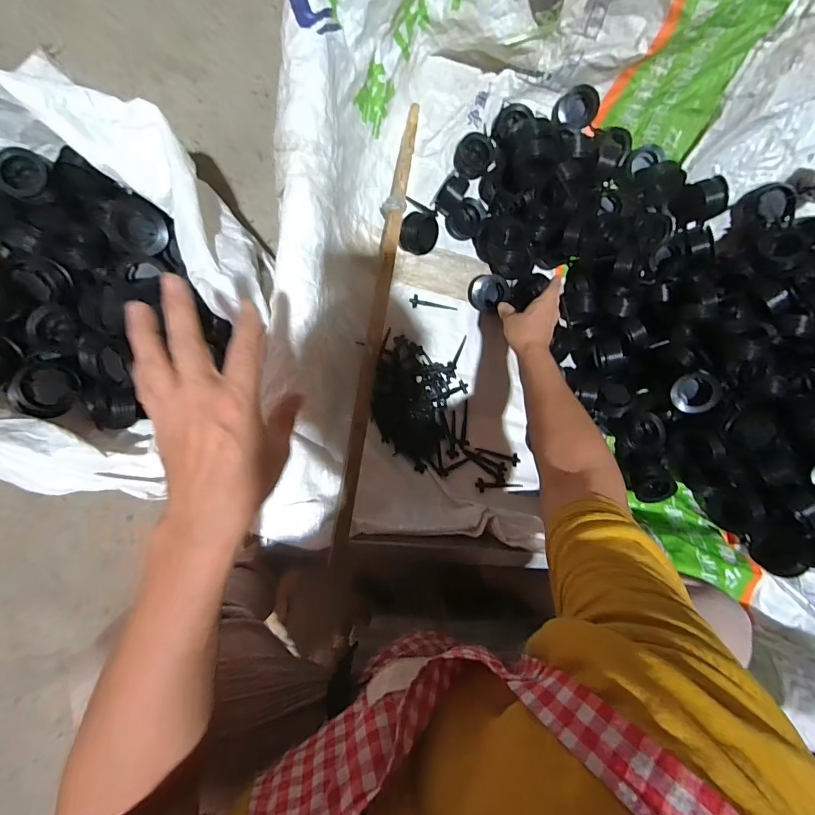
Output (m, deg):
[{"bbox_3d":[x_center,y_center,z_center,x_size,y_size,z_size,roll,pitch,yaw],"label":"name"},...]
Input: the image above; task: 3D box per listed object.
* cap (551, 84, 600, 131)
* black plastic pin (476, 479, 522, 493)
[{"bbox_3d":[0.269,-0.475,0.643,0.055,0.038,0.064,51,125,8],"label":"cap"},{"bbox_3d":[0.146,0.125,0.642,0.077,0.009,0.020,3,92,-8],"label":"black plastic pin"}]

